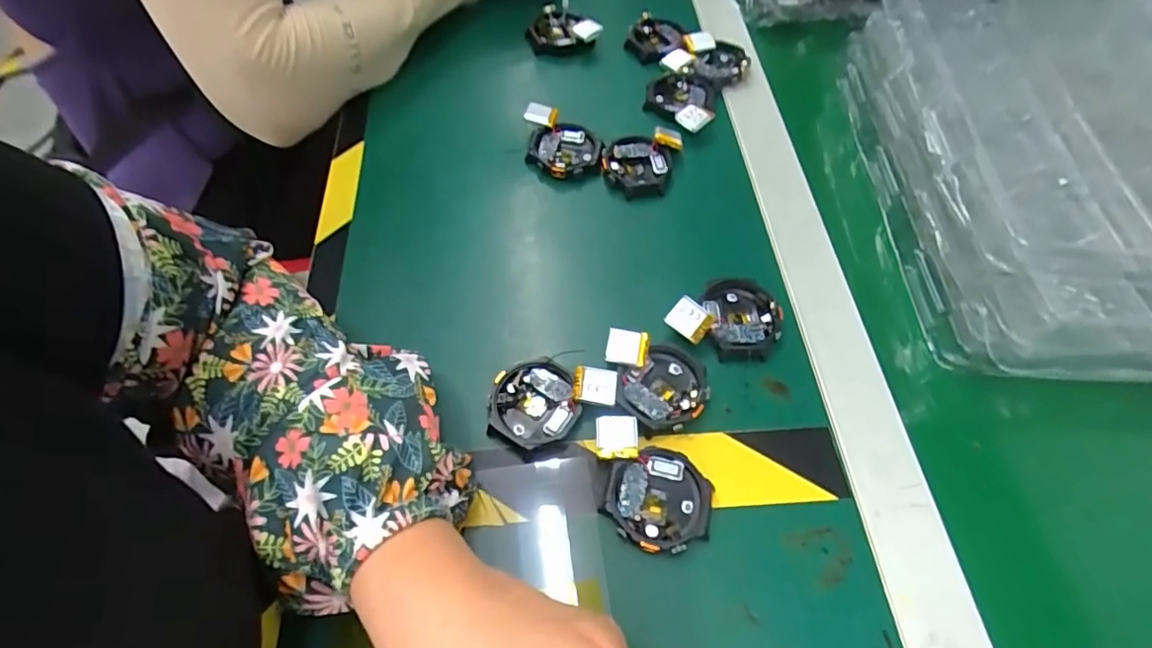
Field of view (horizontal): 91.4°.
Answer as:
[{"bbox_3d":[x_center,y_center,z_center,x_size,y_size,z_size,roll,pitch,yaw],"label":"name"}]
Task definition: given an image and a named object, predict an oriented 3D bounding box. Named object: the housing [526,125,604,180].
[{"bbox_3d":[-0.008,-0.126,0.410,0.052,0.010,0.046,3,58,0],"label":"housing"}]

